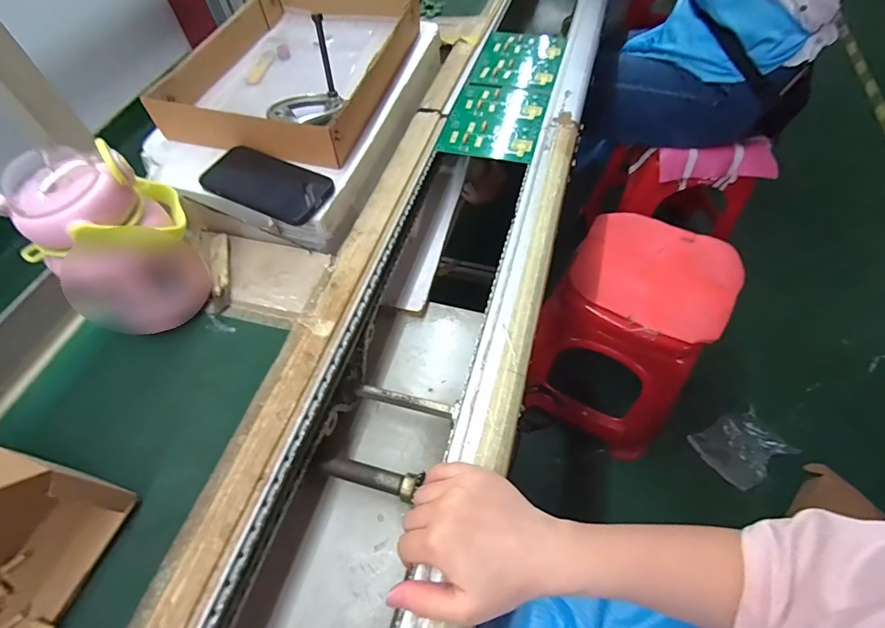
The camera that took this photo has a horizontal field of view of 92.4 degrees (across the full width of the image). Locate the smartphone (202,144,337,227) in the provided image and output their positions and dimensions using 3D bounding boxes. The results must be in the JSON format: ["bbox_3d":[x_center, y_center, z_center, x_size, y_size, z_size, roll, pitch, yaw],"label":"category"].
[{"bbox_3d":[-0.203,-0.152,0.491,0.150,0.010,0.075,23,69,13],"label":"smartphone"}]

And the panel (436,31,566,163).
[{"bbox_3d":[0.100,-0.350,0.656,0.131,0.006,0.324,12,60,13],"label":"panel"}]

